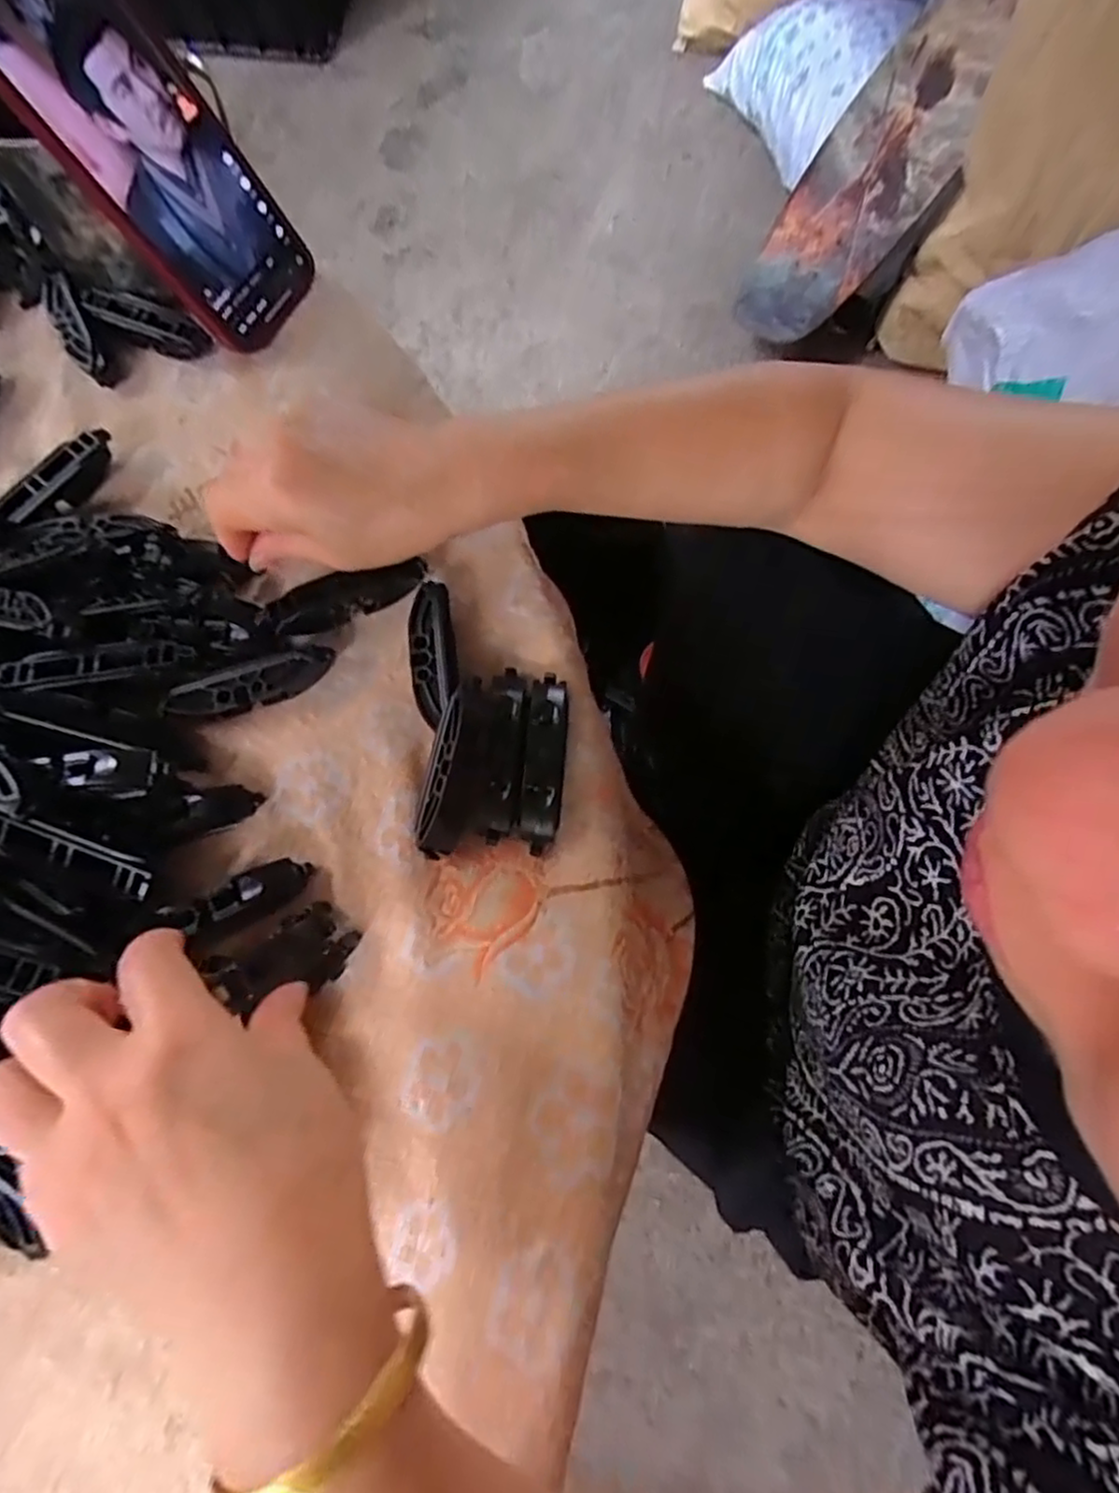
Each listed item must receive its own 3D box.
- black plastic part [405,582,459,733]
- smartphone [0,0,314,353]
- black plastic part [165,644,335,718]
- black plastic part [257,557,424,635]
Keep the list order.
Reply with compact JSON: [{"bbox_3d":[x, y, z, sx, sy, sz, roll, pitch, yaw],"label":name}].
[{"bbox_3d":[-0.061,-0.044,0.323,0.022,0.018,0.069,-9,76,-2],"label":"black plastic part"},{"bbox_3d":[-0.190,-0.279,0.317,0.008,0.160,0.072,26,78,34],"label":"smartphone"},{"bbox_3d":[-0.144,-0.030,0.319,0.074,0.017,0.021,-25,77,-6],"label":"black plastic part"},{"bbox_3d":[-0.103,-0.072,0.326,0.078,0.017,0.018,-20,77,-7],"label":"black plastic part"}]

